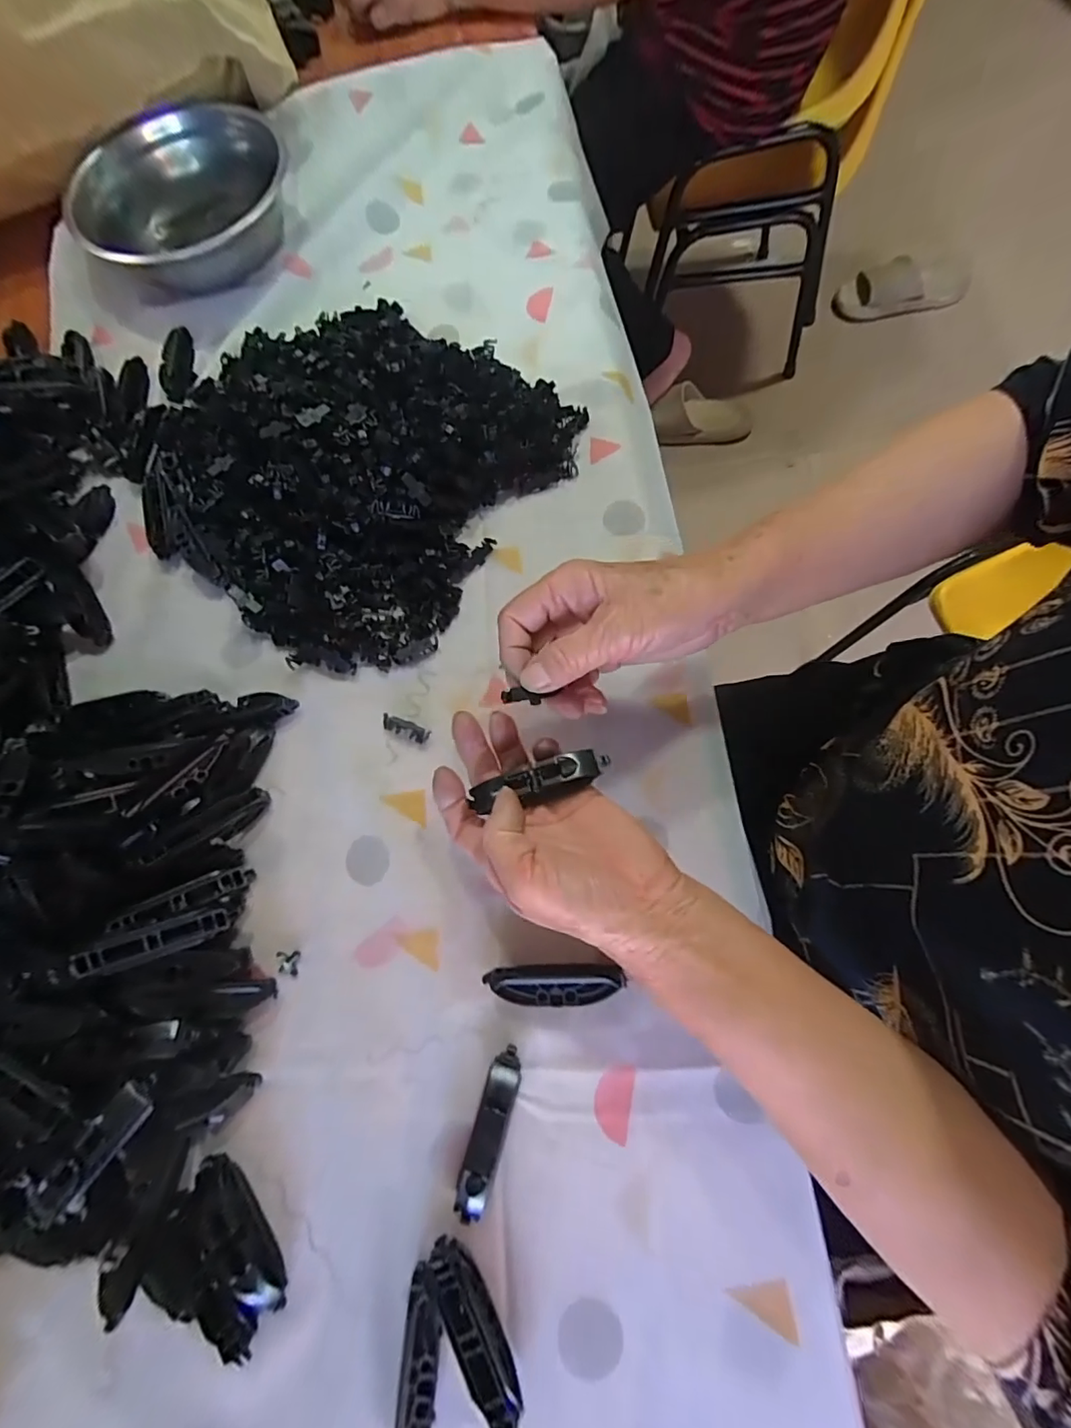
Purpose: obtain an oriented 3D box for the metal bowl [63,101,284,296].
[{"bbox_3d":[-0.337,-0.497,0.510,0.190,0.054,0.190,-1,74,4],"label":"metal bowl"}]

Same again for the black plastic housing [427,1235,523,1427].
[{"bbox_3d":[-0.031,0.313,0.267,0.020,0.018,0.080,-30,74,-5],"label":"black plastic housing"}]

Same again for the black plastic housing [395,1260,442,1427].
[{"bbox_3d":[-0.058,0.328,0.265,0.018,0.016,0.078,3,74,5],"label":"black plastic housing"}]

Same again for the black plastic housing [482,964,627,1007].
[{"bbox_3d":[0.011,0.159,0.309,0.079,0.017,0.021,-7,73,2],"label":"black plastic housing"}]

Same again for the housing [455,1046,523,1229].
[{"bbox_3d":[-0.025,0.230,0.290,0.019,0.018,0.079,15,75,8],"label":"housing"}]

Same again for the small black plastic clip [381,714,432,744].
[{"bbox_3d":[-0.092,0.010,0.371,0.036,0.004,0.011,20,76,10],"label":"small black plastic clip"}]

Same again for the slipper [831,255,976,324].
[{"bbox_3d":[0.810,-0.934,1.159,0.289,0.084,0.103,-12,73,1],"label":"slipper"}]

